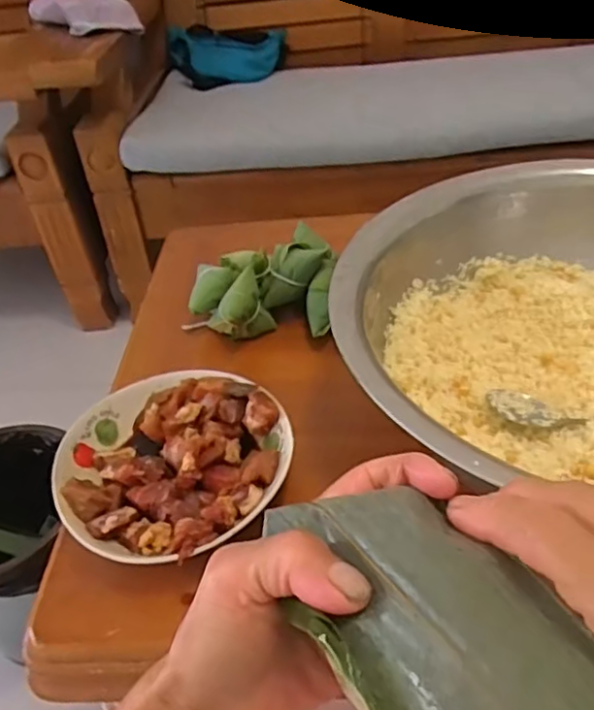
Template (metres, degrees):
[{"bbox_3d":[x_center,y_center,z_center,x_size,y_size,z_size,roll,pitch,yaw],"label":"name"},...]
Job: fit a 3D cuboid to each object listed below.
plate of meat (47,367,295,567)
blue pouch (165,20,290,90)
[{"bbox_3d":[-0.097,0.077,0.488,0.167,0.034,0.174,-33,46,-27],"label":"plate of meat"},{"bbox_3d":[-0.163,-0.690,1.456,0.264,0.108,0.096,0,41,9],"label":"blue pouch"}]

